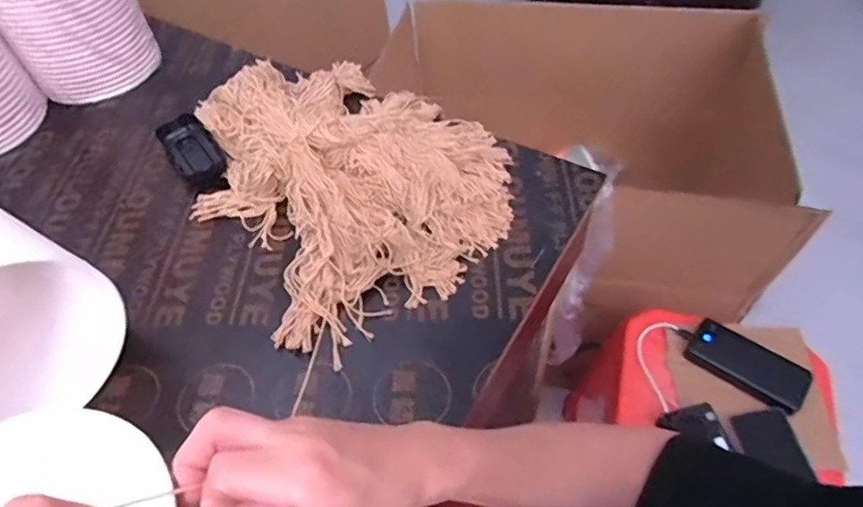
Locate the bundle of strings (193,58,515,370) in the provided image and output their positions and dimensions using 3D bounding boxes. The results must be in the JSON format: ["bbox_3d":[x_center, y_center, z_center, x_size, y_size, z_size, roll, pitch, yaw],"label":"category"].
[{"bbox_3d":[-0.094,-0.104,0.590,0.292,0.061,0.366,-32,56,-19],"label":"bundle of strings"}]

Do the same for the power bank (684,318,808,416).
[{"bbox_3d":[0.451,0.156,0.785,0.151,0.017,0.076,34,62,27],"label":"power bank"}]

